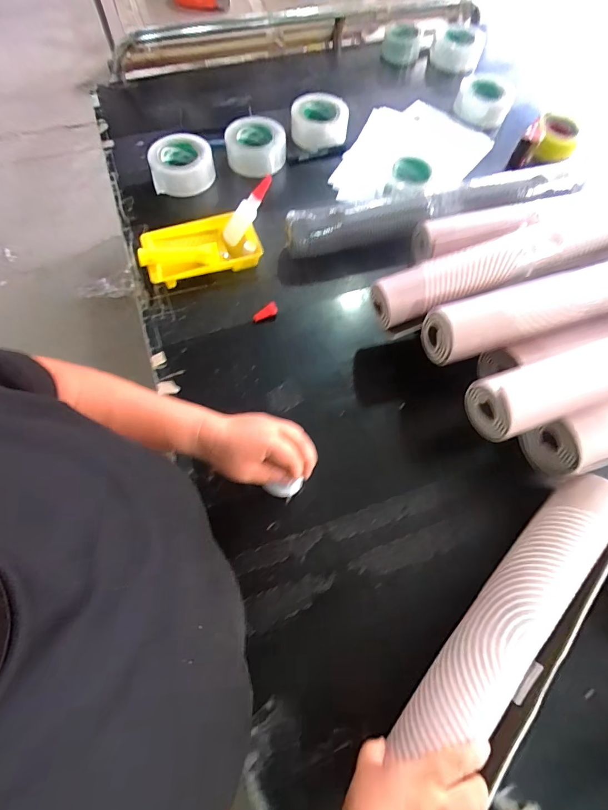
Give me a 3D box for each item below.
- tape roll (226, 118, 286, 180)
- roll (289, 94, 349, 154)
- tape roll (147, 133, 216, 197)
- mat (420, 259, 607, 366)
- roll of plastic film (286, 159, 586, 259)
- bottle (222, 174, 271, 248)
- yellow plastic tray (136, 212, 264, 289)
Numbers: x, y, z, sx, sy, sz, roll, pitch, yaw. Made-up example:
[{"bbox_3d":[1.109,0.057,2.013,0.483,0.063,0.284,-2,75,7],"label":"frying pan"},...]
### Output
[{"bbox_3d":[-0.104,-0.553,0.799,0.127,0.056,0.121,1,68,-2],"label":"tape roll"},{"bbox_3d":[0.036,-0.630,0.832,0.129,0.056,0.124,-6,68,-5],"label":"roll"},{"bbox_3d":[-0.251,-0.499,0.769,0.117,0.053,0.118,0,68,-1],"label":"tape roll"},{"bbox_3d":[0.409,-0.159,0.538,0.487,0.065,0.074,-16,69,-8],"label":"mat"},{"bbox_3d":[0.251,-0.370,0.708,0.581,0.085,0.073,-14,69,-8],"label":"roll of plastic film"},{"bbox_3d":[-0.102,-0.350,0.672,0.030,0.137,0.026,-3,60,-48],"label":"bottle"},{"bbox_3d":[-0.187,-0.287,0.674,0.207,0.054,0.121,-13,69,-7],"label":"yellow plastic tray"}]

